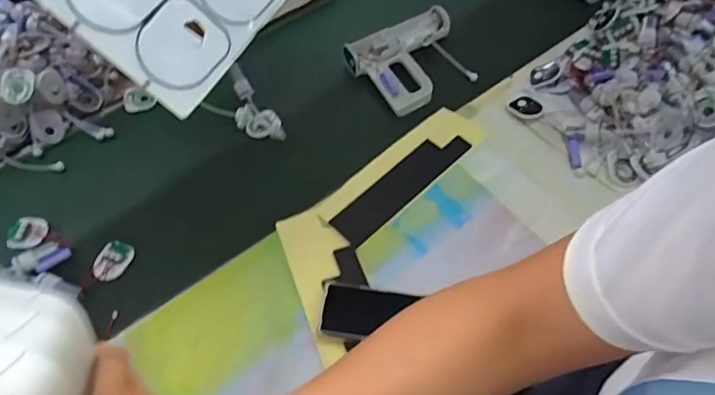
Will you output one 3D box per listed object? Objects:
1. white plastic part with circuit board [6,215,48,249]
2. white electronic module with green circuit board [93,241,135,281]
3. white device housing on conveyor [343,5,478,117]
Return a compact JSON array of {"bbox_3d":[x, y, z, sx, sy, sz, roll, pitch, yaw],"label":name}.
[{"bbox_3d":[-0.524,0.054,0.805,0.059,0.016,0.053,1,57,5],"label":"white plastic part with circuit board"},{"bbox_3d":[-0.366,0.095,0.758,0.049,0.010,0.061,13,59,13],"label":"white electronic module with green circuit board"},{"bbox_3d":[0.106,-0.248,0.929,0.222,0.051,0.186,-24,58,-11],"label":"white device housing on conveyor"}]

